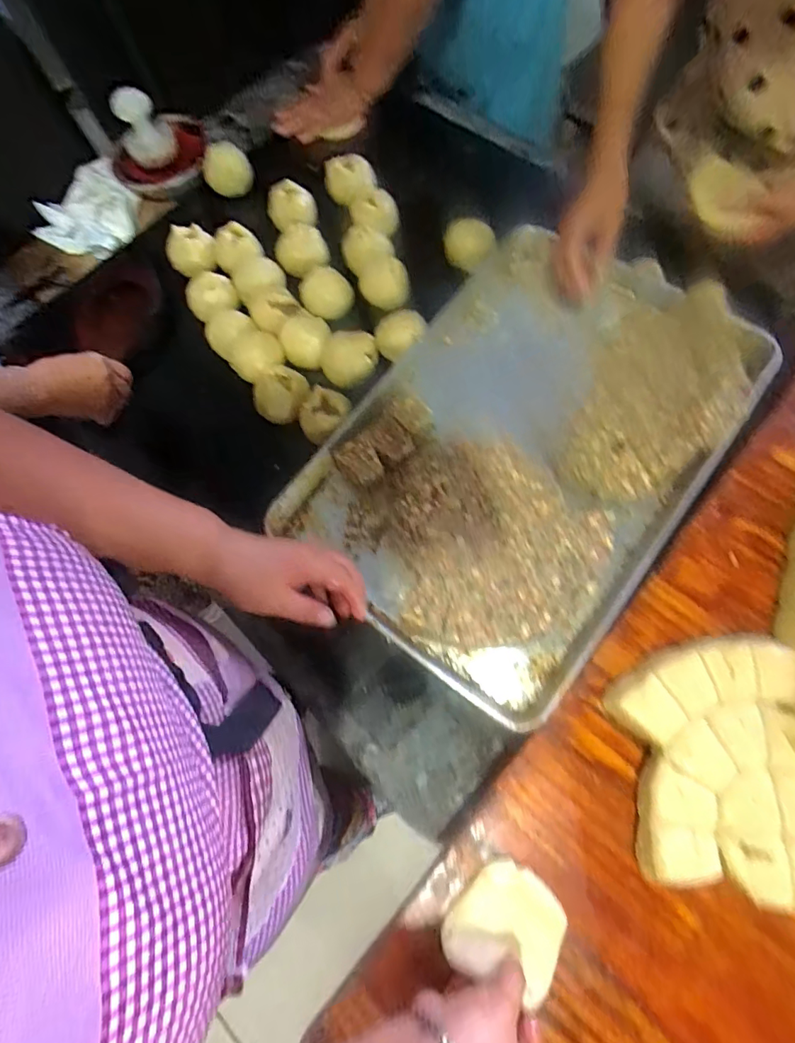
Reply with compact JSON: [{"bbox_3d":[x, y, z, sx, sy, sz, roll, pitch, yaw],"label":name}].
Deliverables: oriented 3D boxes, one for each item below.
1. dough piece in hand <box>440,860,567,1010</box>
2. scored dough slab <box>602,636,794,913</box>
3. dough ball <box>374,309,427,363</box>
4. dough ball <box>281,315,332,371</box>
[{"bbox_3d":[0.100,0.368,0.442,0.095,0.026,0.090,28,74,12],"label":"dough piece in hand"},{"bbox_3d":[0.317,0.231,0.462,0.201,0.051,0.229,-7,71,1],"label":"scored dough slab"},{"bbox_3d":[0.002,-0.267,0.701,0.066,0.047,0.059,19,74,9],"label":"dough ball"},{"bbox_3d":[-0.132,-0.259,0.714,0.069,0.052,0.068,-1,72,3],"label":"dough ball"}]

